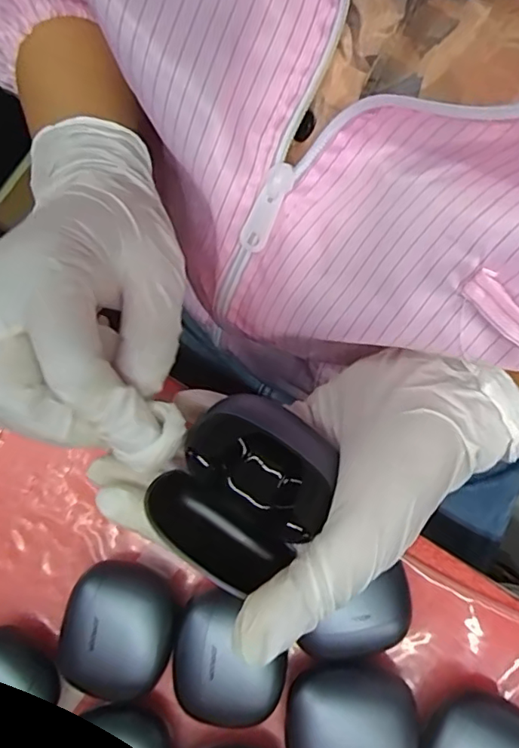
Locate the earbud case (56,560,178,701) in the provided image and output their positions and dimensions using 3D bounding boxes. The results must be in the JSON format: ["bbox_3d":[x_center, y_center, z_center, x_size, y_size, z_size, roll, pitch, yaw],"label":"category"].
[{"bbox_3d":[-0.064,0.116,0.250,0.050,0.030,0.051,20,80,5],"label":"earbud case"}]

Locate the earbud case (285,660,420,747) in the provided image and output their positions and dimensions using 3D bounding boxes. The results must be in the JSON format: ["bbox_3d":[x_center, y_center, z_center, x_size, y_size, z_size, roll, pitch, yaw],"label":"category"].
[{"bbox_3d":[0.041,0.155,0.241,0.055,0.031,0.050,-2,79,1],"label":"earbud case"}]

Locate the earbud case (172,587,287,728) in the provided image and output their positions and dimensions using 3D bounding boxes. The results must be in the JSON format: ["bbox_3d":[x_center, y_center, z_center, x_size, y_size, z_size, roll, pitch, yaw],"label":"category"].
[{"bbox_3d":[-0.013,0.128,0.247,0.049,0.031,0.051,12,80,4],"label":"earbud case"}]

